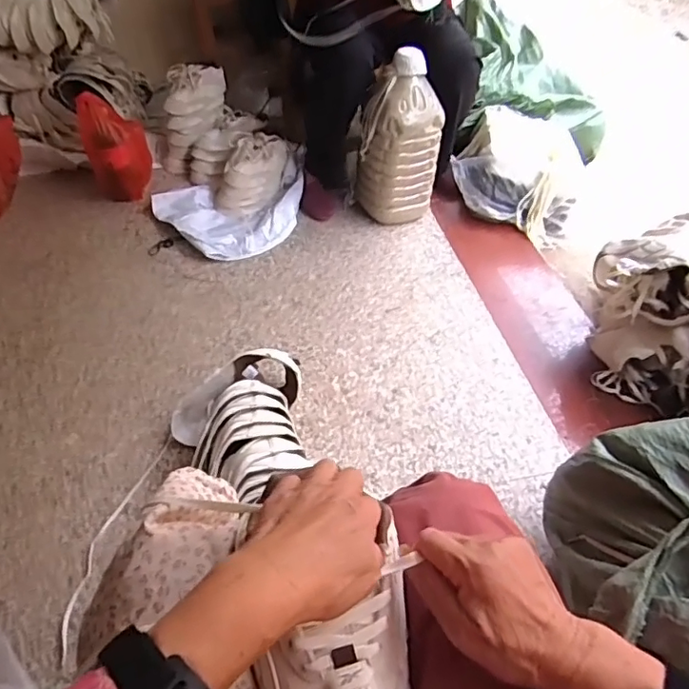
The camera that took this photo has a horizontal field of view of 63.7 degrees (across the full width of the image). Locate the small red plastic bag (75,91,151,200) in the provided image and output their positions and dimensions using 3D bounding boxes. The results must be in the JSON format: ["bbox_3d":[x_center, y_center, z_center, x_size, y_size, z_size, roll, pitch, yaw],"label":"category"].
[{"bbox_3d":[-0.597,-0.512,1.468,0.152,0.261,0.097,-16,48,-17],"label":"small red plastic bag"}]

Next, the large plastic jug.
[{"bbox_3d":[0.140,-0.516,1.394,0.162,0.394,0.153,-20,49,-21],"label":"large plastic jug"}]

